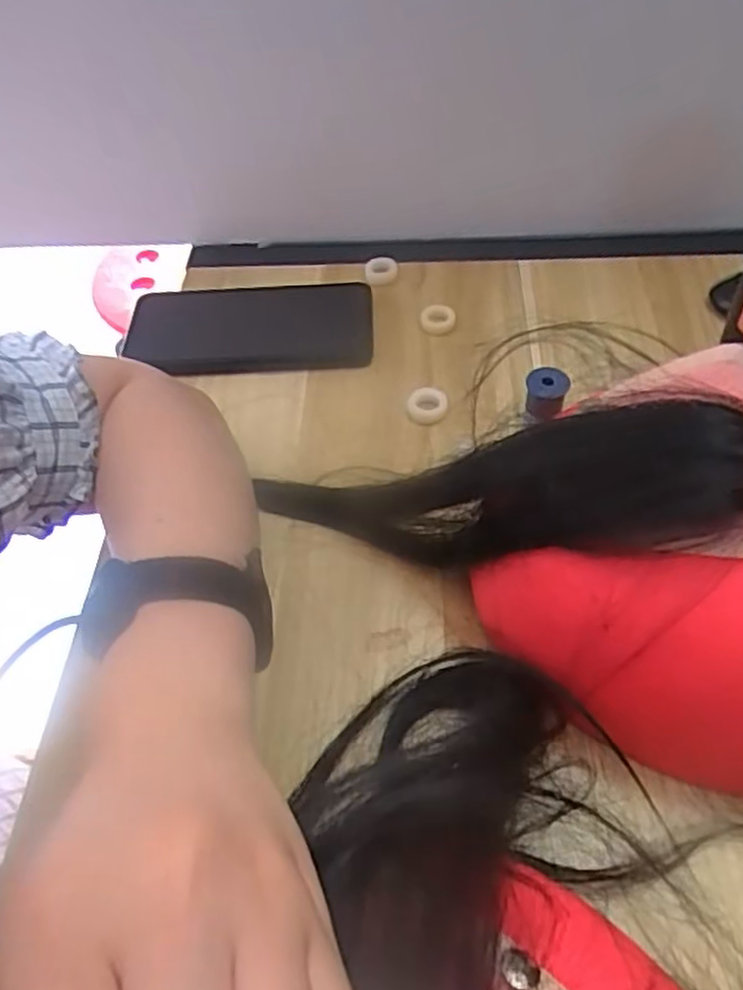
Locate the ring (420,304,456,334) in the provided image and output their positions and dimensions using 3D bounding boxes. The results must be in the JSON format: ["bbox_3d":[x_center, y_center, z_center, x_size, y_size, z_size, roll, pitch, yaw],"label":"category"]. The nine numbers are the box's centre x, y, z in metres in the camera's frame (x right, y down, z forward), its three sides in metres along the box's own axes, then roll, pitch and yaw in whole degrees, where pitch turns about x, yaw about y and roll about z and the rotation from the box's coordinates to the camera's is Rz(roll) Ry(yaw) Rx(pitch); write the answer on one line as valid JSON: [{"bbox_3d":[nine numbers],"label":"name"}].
[{"bbox_3d":[0.044,-0.117,0.473,0.023,0.007,0.023,-2,53,2],"label":"ring"}]

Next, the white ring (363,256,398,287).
[{"bbox_3d":[0.007,-0.157,0.502,0.023,0.010,0.024,-2,53,2],"label":"white ring"}]

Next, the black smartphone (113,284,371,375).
[{"bbox_3d":[-0.082,-0.112,0.477,0.165,0.009,0.077,0,53,3],"label":"black smartphone"}]

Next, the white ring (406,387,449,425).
[{"bbox_3d":[0.033,-0.053,0.424,0.024,0.007,0.026,-2,53,2],"label":"white ring"}]

